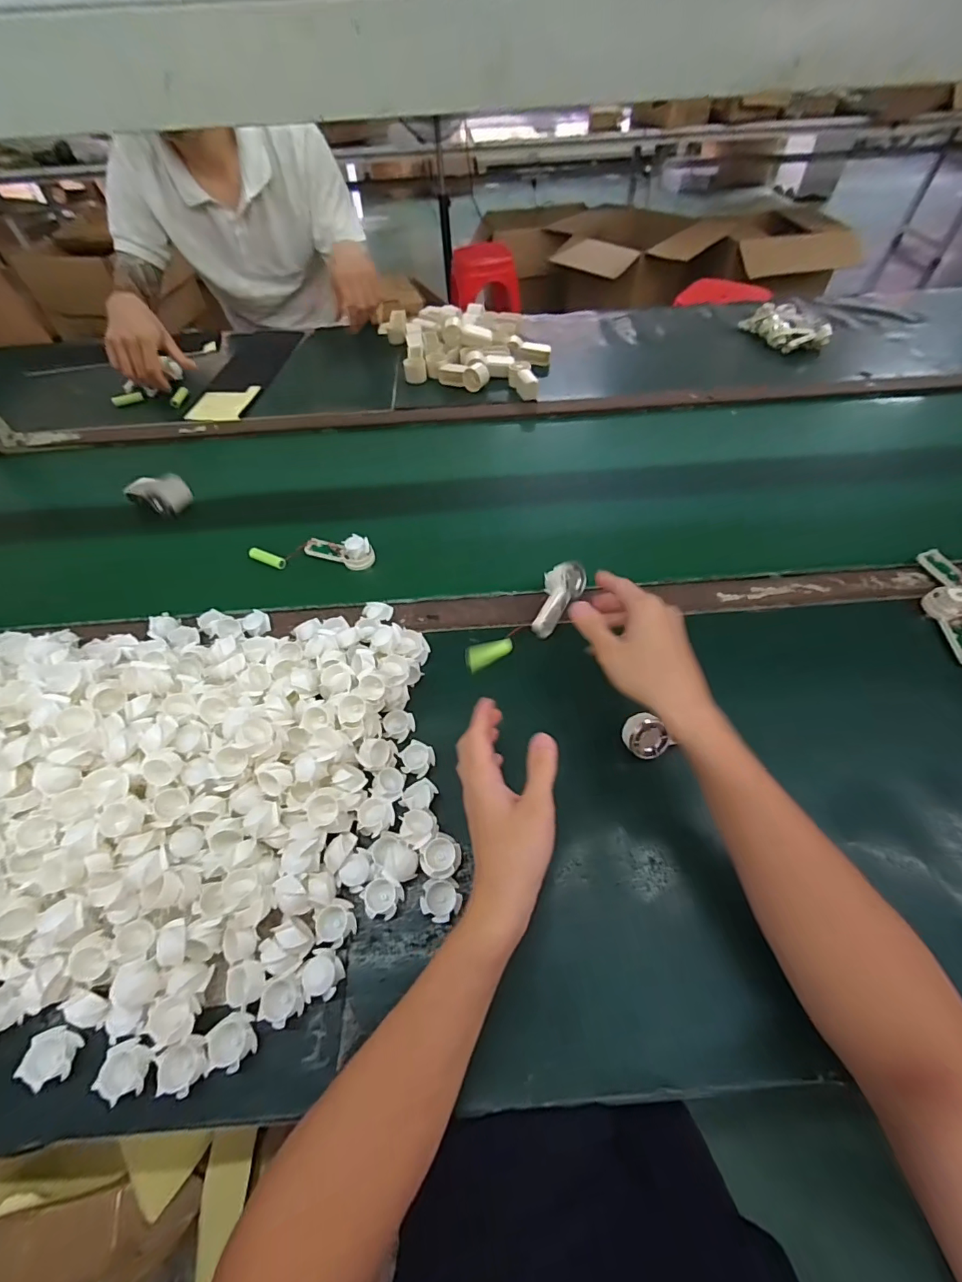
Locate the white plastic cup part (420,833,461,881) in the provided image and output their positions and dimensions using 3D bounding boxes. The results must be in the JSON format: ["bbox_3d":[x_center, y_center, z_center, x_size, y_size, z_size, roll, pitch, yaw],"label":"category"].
[{"bbox_3d":[-0.033,0.175,0.382,0.032,0.013,0.030,-1,54,1],"label":"white plastic cup part"}]

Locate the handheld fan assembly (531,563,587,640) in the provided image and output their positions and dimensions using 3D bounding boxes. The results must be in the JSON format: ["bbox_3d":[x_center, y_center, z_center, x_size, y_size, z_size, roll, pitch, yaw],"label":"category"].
[{"bbox_3d":[0.085,-0.051,0.527,0.040,0.026,0.104,24,69,18],"label":"handheld fan assembly"}]

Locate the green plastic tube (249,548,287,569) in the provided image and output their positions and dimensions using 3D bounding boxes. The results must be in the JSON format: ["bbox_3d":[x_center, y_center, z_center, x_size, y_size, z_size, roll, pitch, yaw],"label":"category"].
[{"bbox_3d":[-0.280,-0.109,0.618,0.051,0.013,0.017,22,58,17],"label":"green plastic tube"}]

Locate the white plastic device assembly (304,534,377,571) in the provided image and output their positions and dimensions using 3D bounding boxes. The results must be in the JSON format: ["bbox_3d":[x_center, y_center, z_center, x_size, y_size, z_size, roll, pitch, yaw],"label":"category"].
[{"bbox_3d":[-0.185,-0.121,0.610,0.093,0.034,0.032,17,57,14],"label":"white plastic device assembly"}]

